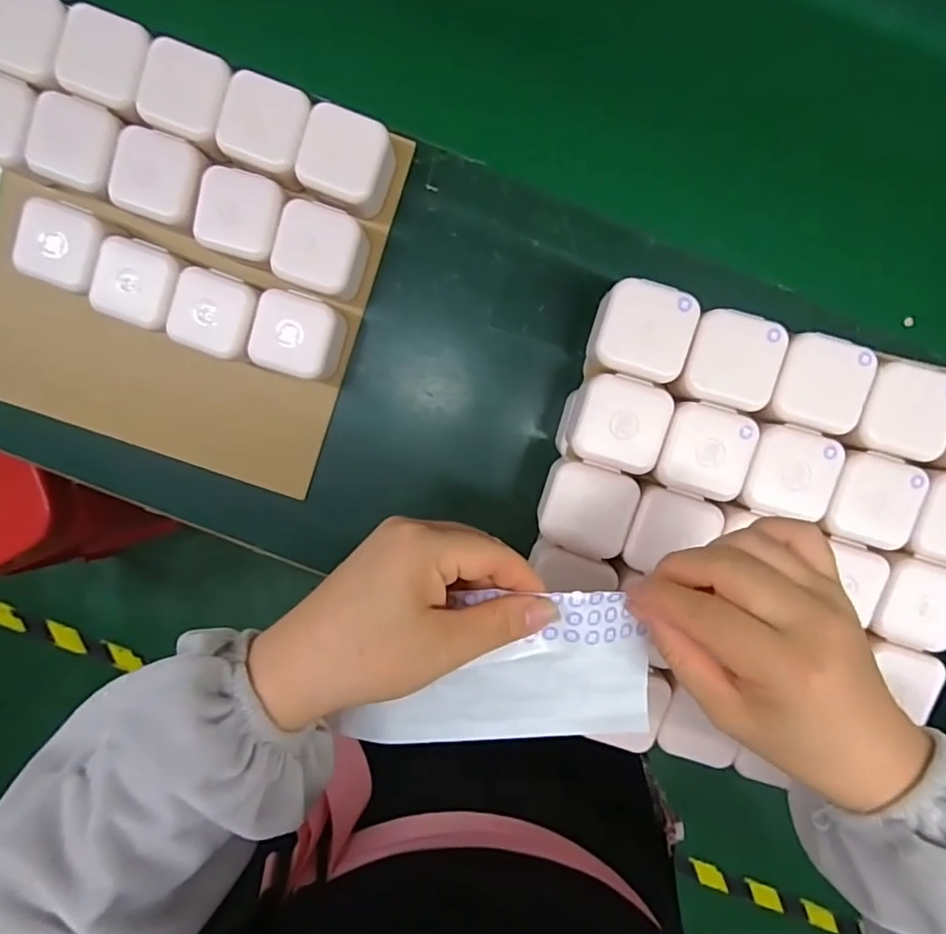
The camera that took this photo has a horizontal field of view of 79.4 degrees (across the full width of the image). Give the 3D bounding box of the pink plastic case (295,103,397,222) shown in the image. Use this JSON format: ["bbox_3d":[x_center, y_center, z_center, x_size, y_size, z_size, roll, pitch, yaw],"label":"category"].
[{"bbox_3d":[-0.087,-0.204,0.391,0.056,0.048,0.057,17,96,-2],"label":"pink plastic case"}]

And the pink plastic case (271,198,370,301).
[{"bbox_3d":[-0.103,-0.146,0.390,0.051,0.041,0.053,17,96,-1],"label":"pink plastic case"}]

